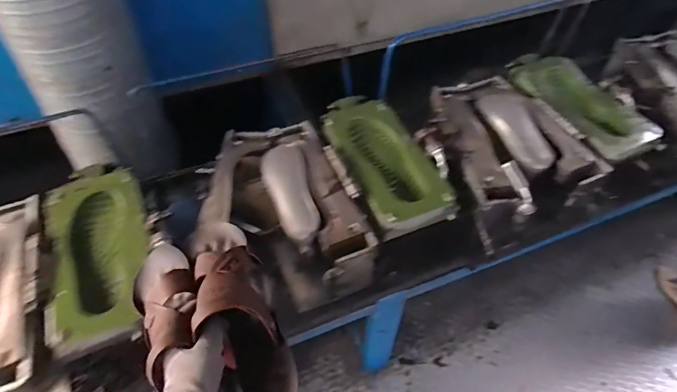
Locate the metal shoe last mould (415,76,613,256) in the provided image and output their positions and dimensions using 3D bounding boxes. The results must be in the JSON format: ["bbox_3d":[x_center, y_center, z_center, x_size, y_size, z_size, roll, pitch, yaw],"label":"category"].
[{"bbox_3d":[0.369,-0.140,0.979,0.354,0.089,0.424,-17,55,-18],"label":"metal shoe last mould"}]

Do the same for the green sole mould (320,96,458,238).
[{"bbox_3d":[0.095,-0.090,0.926,0.188,0.039,0.395,-15,55,-17],"label":"green sole mould"}]

